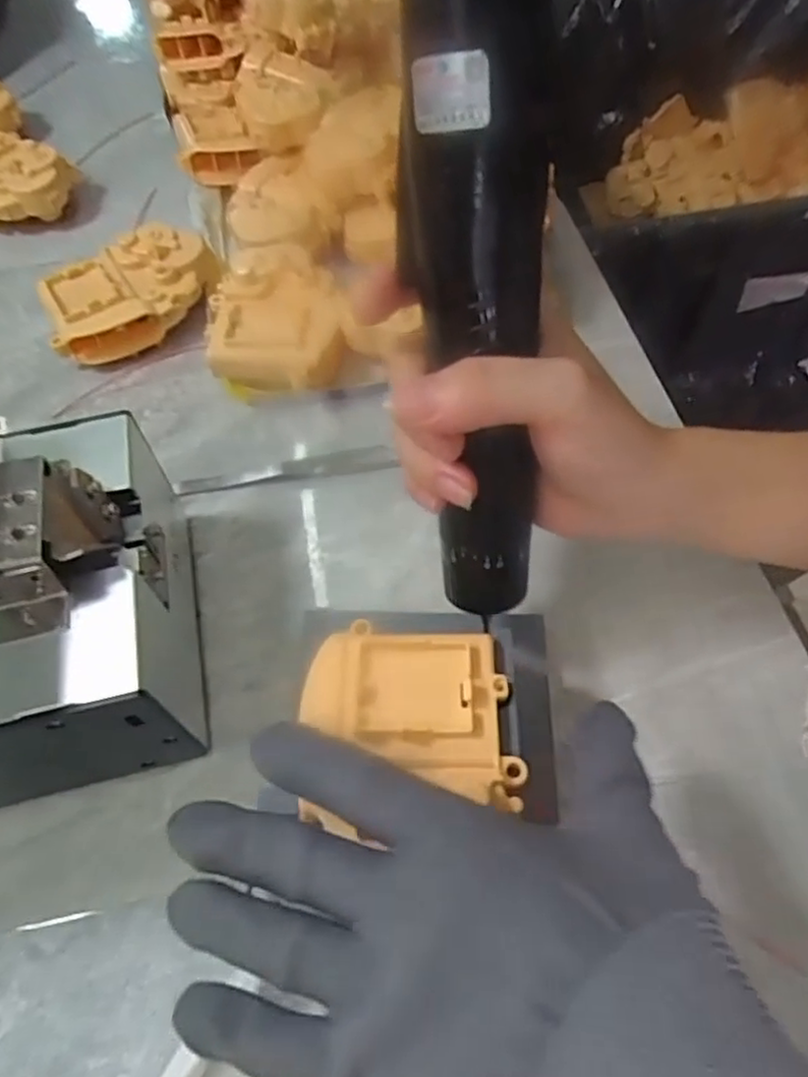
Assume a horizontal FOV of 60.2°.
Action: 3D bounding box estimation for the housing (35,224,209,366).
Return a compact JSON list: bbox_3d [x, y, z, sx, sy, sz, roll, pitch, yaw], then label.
[{"bbox_3d":[-0.163,-0.145,0.418,0.099,0.039,0.060,-31,62,-15],"label":"housing"}]

